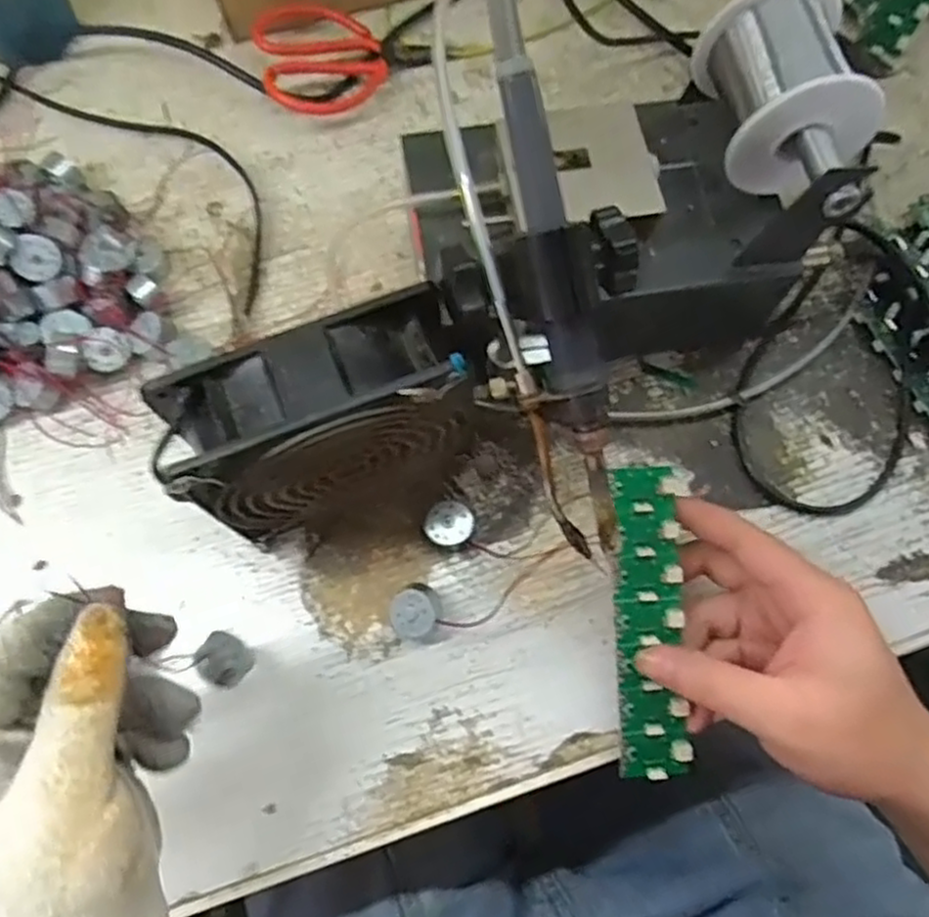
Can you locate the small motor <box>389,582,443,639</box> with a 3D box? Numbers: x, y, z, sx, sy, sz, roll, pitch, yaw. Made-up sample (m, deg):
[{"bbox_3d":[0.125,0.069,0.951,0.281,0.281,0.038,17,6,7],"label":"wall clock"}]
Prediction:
[{"bbox_3d":[-0.023,0.074,0.347,0.024,0.021,0.023,1,72,-2],"label":"small motor"}]

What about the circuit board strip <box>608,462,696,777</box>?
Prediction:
[{"bbox_3d":[0.084,0.073,0.320,0.032,0.006,0.136,-1,90,-2],"label":"circuit board strip"}]

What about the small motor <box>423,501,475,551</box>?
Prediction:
[{"bbox_3d":[-0.008,0.034,0.365,0.024,0.013,0.022,1,72,-2],"label":"small motor"}]

